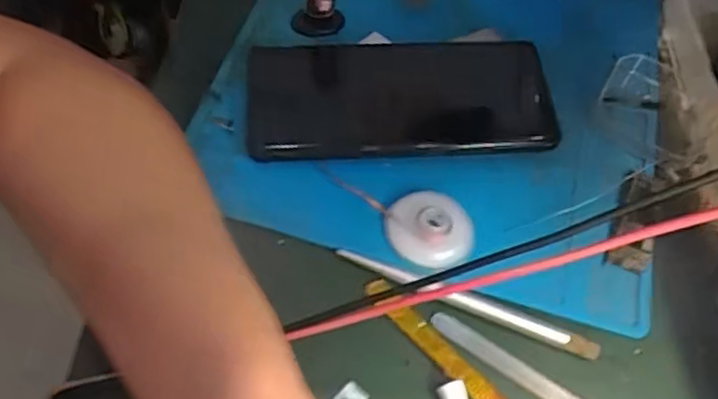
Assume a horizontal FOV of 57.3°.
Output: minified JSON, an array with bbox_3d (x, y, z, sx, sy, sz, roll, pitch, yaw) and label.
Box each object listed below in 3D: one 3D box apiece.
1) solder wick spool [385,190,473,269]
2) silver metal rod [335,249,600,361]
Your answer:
[{"bbox_3d":[0.035,0.013,0.324,0.042,0.006,0.038,19,56,6],"label":"solder wick spool"},{"bbox_3d":[0.051,0.047,0.309,0.126,0.009,0.009,20,56,7],"label":"silver metal rod"}]

